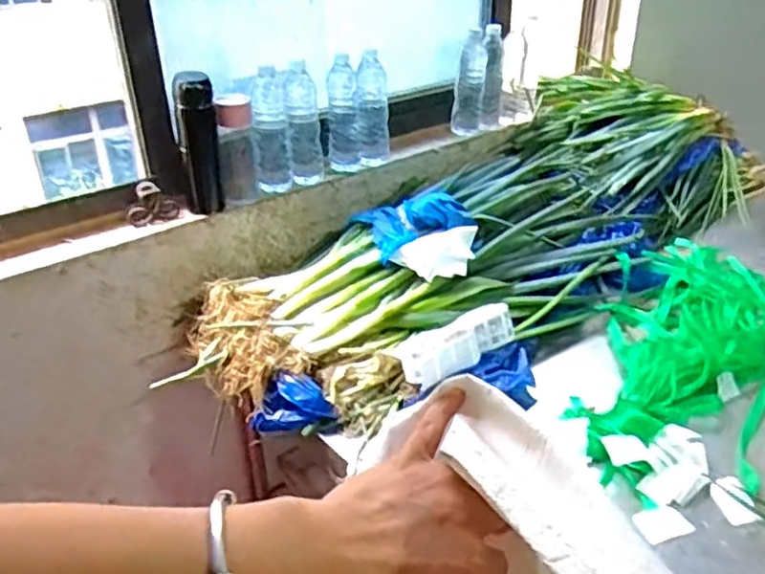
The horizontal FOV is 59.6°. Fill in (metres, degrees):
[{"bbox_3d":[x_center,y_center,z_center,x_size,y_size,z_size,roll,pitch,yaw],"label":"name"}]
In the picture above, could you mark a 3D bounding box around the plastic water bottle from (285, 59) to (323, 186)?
[{"bbox_3d":[-0.140,-0.288,1.204,0.056,0.217,0.060,-2,30,-1],"label":"plastic water bottle"}]

